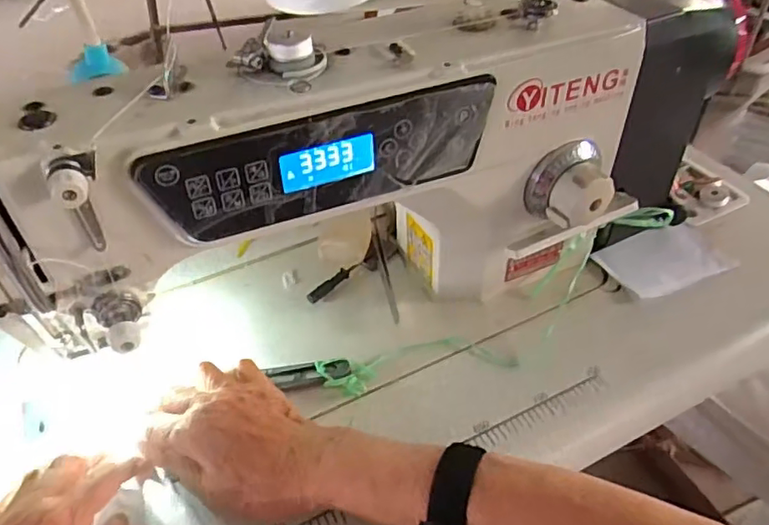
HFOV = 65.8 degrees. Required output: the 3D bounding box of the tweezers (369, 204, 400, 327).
[{"bbox_3d":[-0.001,0.000,0.527,0.015,0.014,0.139,-4,43,-2],"label":"tweezers"}]

